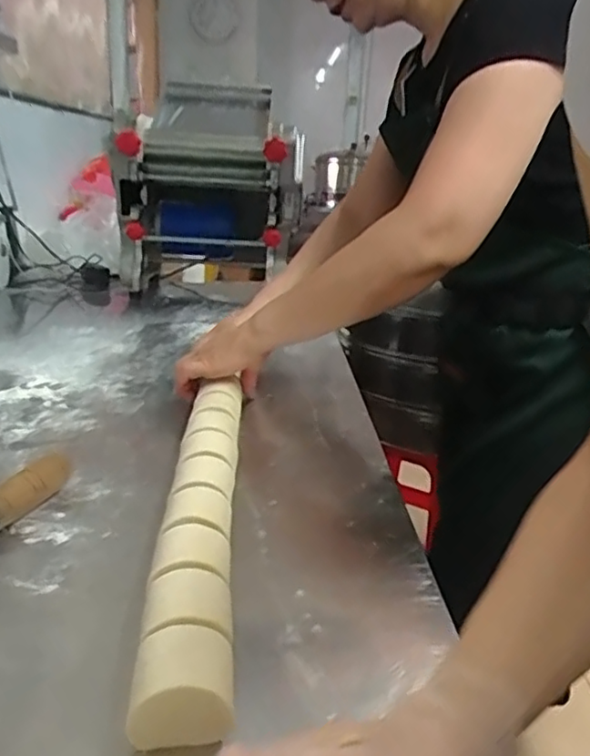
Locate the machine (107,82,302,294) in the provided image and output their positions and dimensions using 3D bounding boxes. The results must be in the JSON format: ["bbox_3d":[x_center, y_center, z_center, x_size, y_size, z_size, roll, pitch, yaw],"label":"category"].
[{"bbox_3d":[-0.182,-0.393,1.358,0.355,0.412,0.370,1,19,-7],"label":"machine"}]

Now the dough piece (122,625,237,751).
[{"bbox_3d":[-0.061,0.163,0.335,0.053,0.037,0.051,0,19,-9],"label":"dough piece"}]

